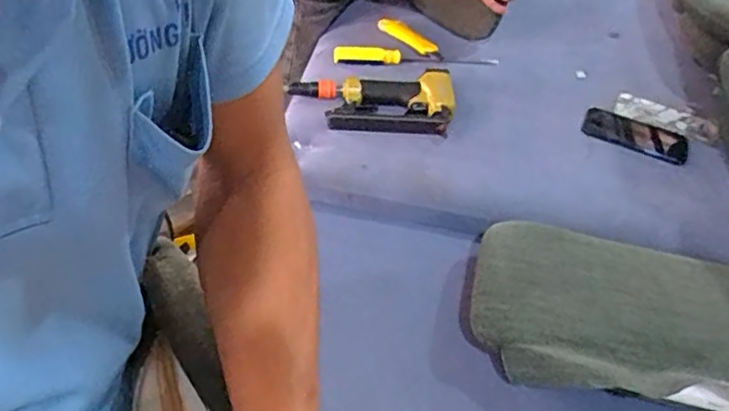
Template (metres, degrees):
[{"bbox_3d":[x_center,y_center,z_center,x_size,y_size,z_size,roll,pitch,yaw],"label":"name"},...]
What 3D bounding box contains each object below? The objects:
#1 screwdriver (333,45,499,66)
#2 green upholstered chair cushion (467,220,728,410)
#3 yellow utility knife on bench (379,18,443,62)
[{"bbox_3d":[0.096,-0.264,1.065,0.307,0.032,0.037,0,45,-8],"label":"screwdriver"},{"bbox_3d":[0.338,0.142,0.687,0.431,0.080,0.231,14,45,6],"label":"green upholstered chair cushion"},{"bbox_3d":[0.085,-0.309,1.098,0.032,0.016,0.154,-29,55,-31],"label":"yellow utility knife on bench"}]

